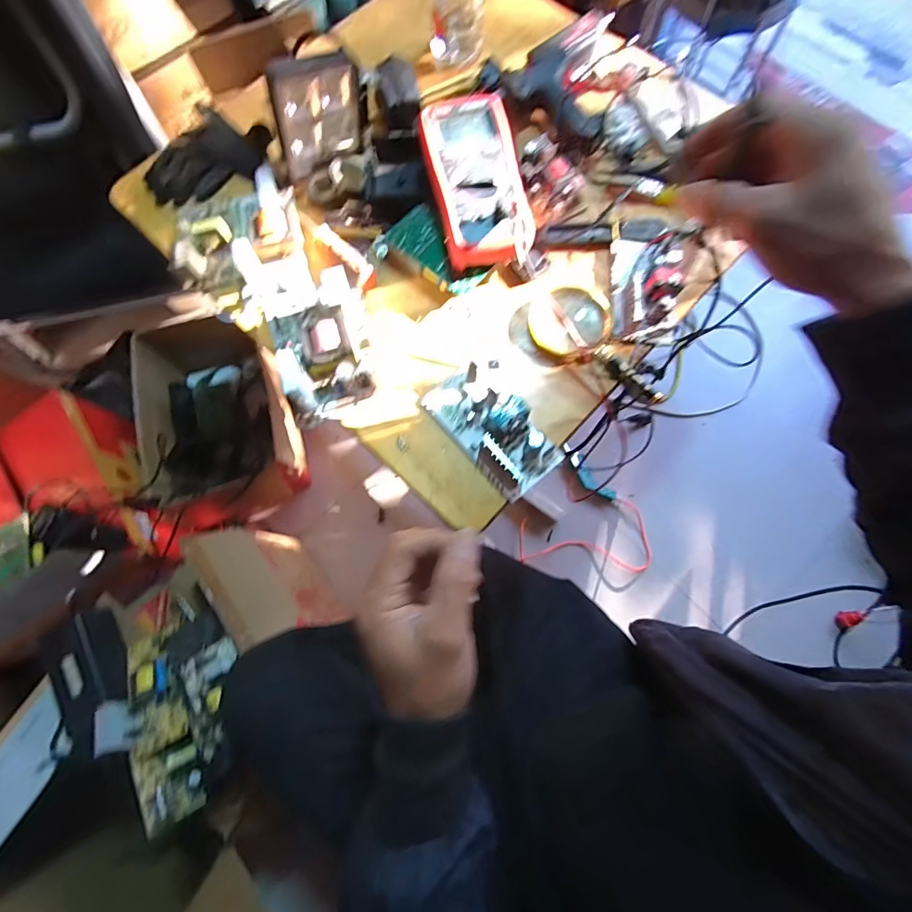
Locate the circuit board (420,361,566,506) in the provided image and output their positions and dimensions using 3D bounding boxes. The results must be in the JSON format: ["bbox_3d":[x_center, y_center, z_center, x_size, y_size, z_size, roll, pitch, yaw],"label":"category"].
[{"bbox_3d":[0.039,-0.035,0.436,0.083,0.045,0.143,-35,76,-8],"label":"circuit board"}]

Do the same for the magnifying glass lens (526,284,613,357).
[{"bbox_3d":[0.125,-0.153,0.482,0.087,0.016,0.083,-1,74,2],"label":"magnifying glass lens"}]

